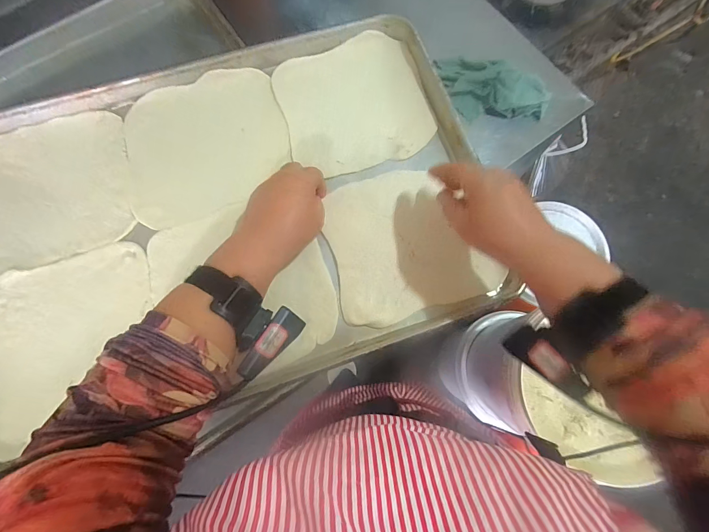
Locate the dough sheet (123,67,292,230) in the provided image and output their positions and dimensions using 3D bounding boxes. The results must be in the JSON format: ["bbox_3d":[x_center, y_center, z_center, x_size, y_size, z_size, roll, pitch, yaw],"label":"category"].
[{"bbox_3d":[-0.186,-0.155,0.431,0.201,0.010,0.181,-21,77,-6],"label":"dough sheet"}]

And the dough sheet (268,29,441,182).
[{"bbox_3d":[-0.001,-0.213,0.448,0.182,0.006,0.186,-17,77,-5],"label":"dough sheet"}]

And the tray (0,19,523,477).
[{"bbox_3d":[-0.151,-0.057,0.399,0.593,0.035,0.402,-19,77,-6],"label":"tray"}]

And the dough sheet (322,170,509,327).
[{"bbox_3d":[0.060,-0.031,0.404,0.179,0.011,0.170,-17,77,-5],"label":"dough sheet"}]

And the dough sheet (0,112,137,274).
[{"bbox_3d":[-0.370,-0.094,0.411,0.187,0.005,0.190,-16,77,-5],"label":"dough sheet"}]

